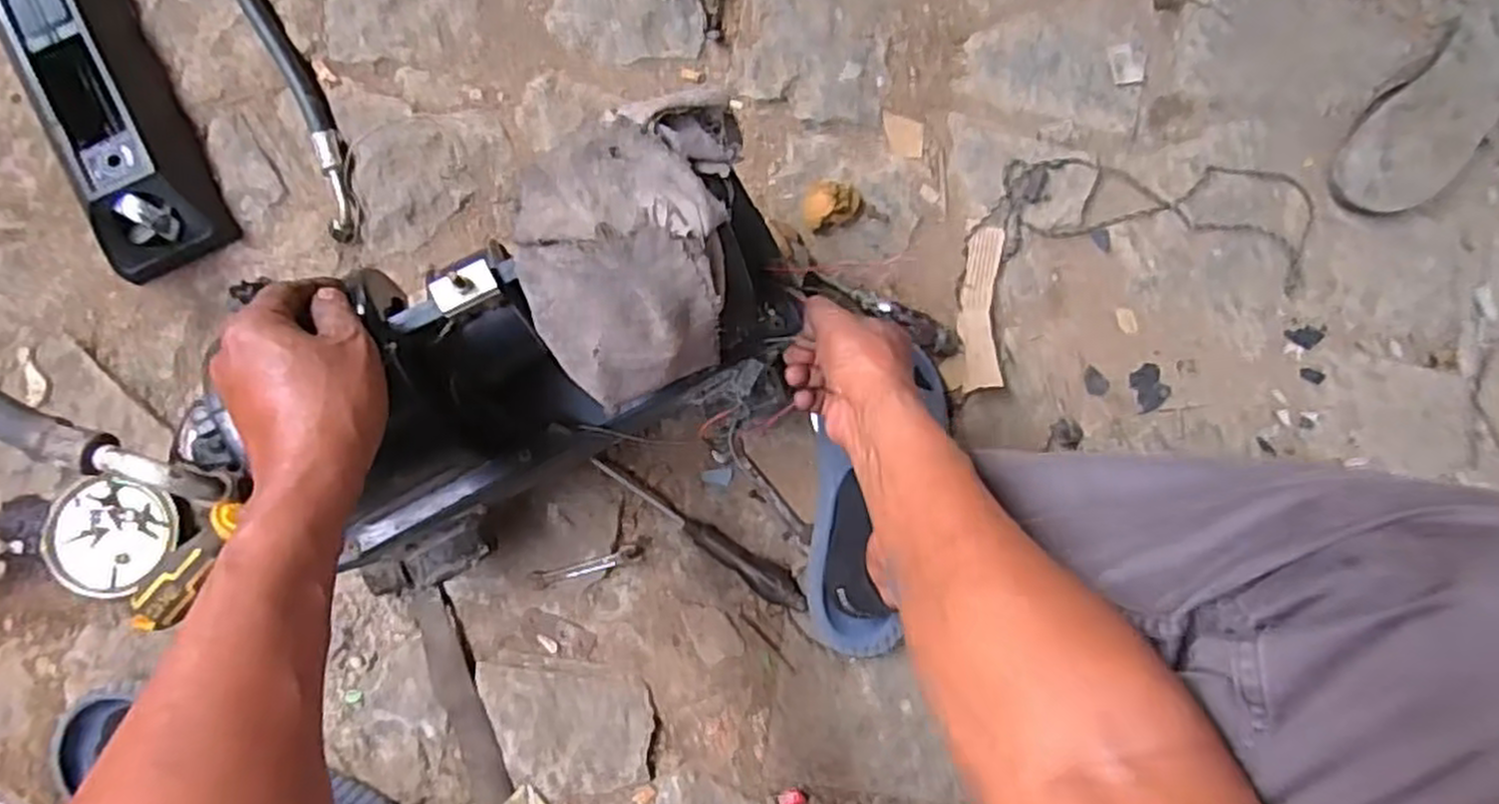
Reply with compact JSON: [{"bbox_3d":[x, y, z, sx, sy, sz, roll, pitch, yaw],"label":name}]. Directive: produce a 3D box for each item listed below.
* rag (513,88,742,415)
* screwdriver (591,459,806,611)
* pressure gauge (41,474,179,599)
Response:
[{"bbox_3d":[-0.057,-0.088,0.473,0.152,0.071,0.140,-25,87,-6],"label":"rag"},{"bbox_3d":[-0.045,0.121,0.733,0.228,0.024,0.029,34,83,-1],"label":"screwdriver"},{"bbox_3d":[-0.555,0.116,0.693,0.101,0.026,0.097,0,85,-4],"label":"pressure gauge"}]

